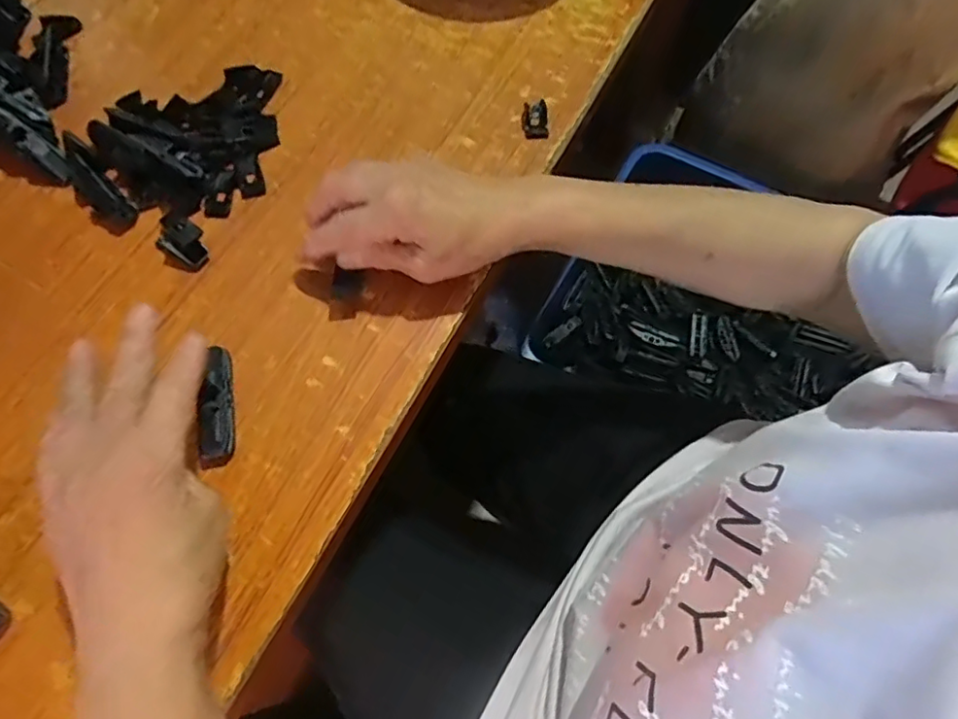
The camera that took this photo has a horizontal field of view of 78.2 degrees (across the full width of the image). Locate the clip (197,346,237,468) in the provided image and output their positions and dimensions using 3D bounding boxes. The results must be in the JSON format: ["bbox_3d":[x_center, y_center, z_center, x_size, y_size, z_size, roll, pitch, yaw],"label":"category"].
[{"bbox_3d":[-0.159,0.027,0.364,0.014,0.021,0.079,-7,61,-4],"label":"clip"}]

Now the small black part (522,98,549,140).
[{"bbox_3d":[0.045,-0.193,0.471,0.019,0.012,0.035,-1,66,-1],"label":"small black part"}]

